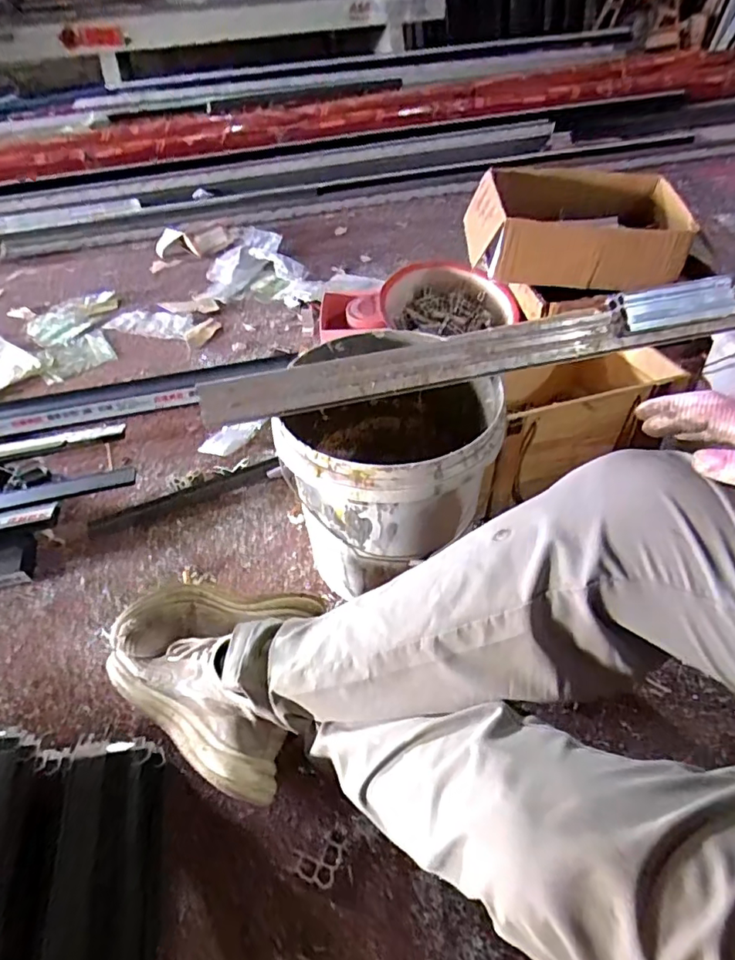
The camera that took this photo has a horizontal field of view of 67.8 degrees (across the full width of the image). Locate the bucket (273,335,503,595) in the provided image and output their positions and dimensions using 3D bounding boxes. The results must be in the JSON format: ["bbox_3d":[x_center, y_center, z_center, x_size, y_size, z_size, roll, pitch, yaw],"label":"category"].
[{"bbox_3d":[0.044,-0.010,0.806,0.292,0.321,0.317,-2,44,2],"label":"bucket"}]

